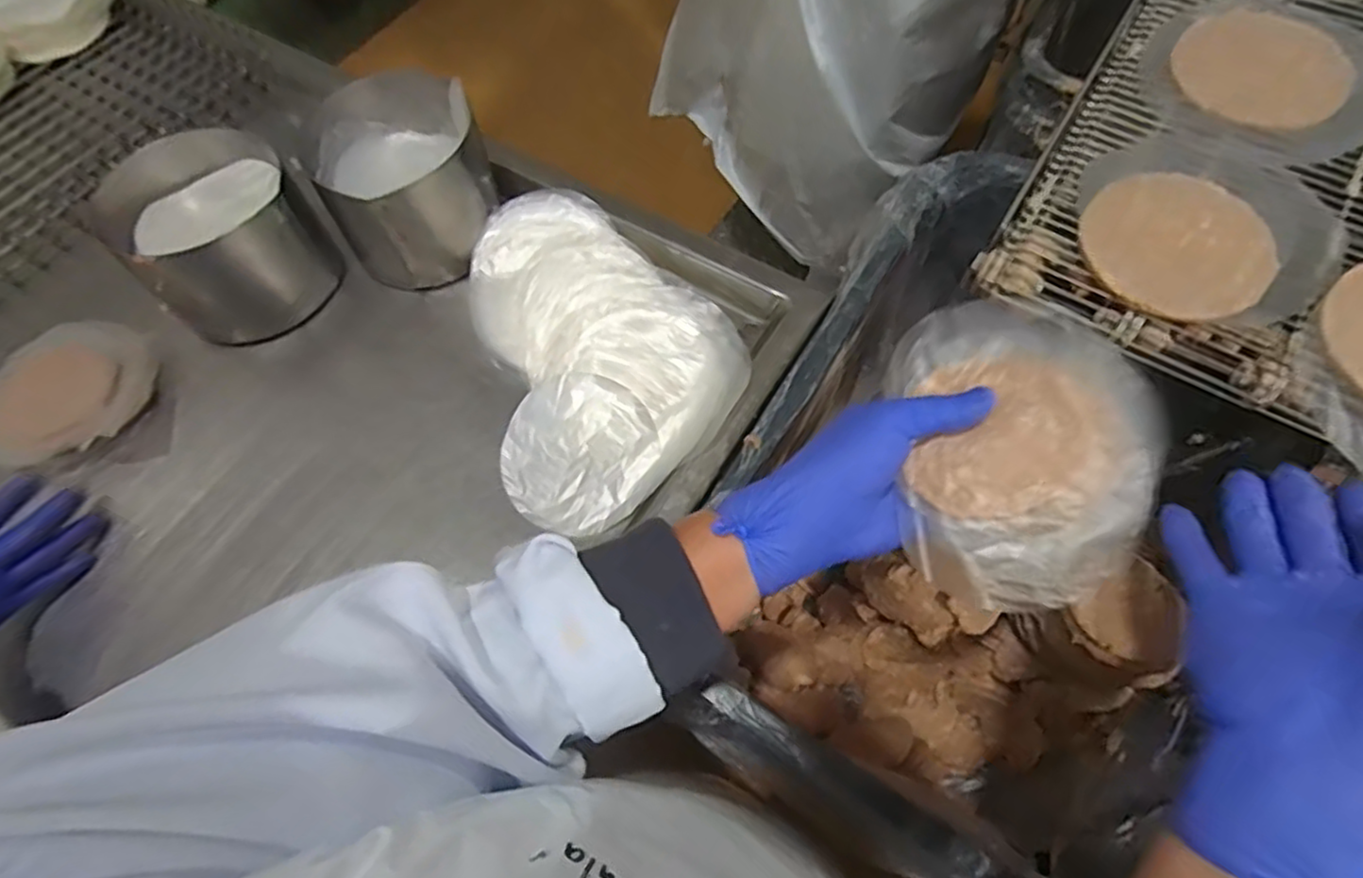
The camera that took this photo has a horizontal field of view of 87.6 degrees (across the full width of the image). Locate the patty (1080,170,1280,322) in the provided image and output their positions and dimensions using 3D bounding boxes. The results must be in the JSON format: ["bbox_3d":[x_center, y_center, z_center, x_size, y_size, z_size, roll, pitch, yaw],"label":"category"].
[{"bbox_3d":[0.246,-0.098,0.352,0.085,0.007,0.083,-1,63,2],"label":"patty"}]

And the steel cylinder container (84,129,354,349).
[{"bbox_3d":[-0.382,-0.169,0.594,0.135,0.100,0.135,-38,68,-15],"label":"steel cylinder container"}]

